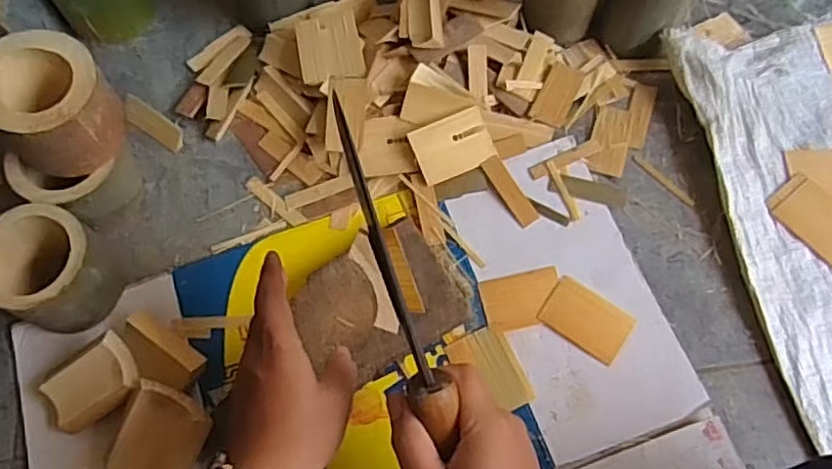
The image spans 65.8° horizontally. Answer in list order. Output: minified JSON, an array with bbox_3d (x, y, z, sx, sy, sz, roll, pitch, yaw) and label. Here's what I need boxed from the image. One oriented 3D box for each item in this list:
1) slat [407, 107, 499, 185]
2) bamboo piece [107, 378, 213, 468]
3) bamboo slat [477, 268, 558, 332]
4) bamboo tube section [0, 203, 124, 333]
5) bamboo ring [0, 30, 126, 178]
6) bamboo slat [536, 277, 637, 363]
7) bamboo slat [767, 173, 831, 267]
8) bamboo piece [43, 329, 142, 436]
[{"bbox_3d":[0.035,-0.082,0.596,0.071,0.004,0.052,-24,100,-7],"label":"slat"},{"bbox_3d":[-0.198,0.159,0.499,0.064,0.020,0.077,25,93,7],"label":"bamboo piece"},{"bbox_3d":[0.094,0.057,0.566,0.069,0.004,0.048,-11,69,-3],"label":"bamboo slat"},{"bbox_3d":[-0.307,0.031,0.545,0.095,0.081,0.089,0,69,1],"label":"bamboo tube section"},{"bbox_3d":[-0.294,-0.104,0.520,0.091,0.070,0.090,0,69,1],"label":"bamboo ring"},{"bbox_3d":[0.148,0.072,0.557,0.072,0.004,0.050,34,73,13],"label":"bamboo slat"},{"bbox_3d":[0.371,-0.015,0.591,0.056,0.005,0.081,-38,73,-13],"label":"bamboo slat"},{"bbox_3d":[-0.262,0.122,0.520,0.080,0.019,0.052,-35,85,12],"label":"bamboo piece"}]

